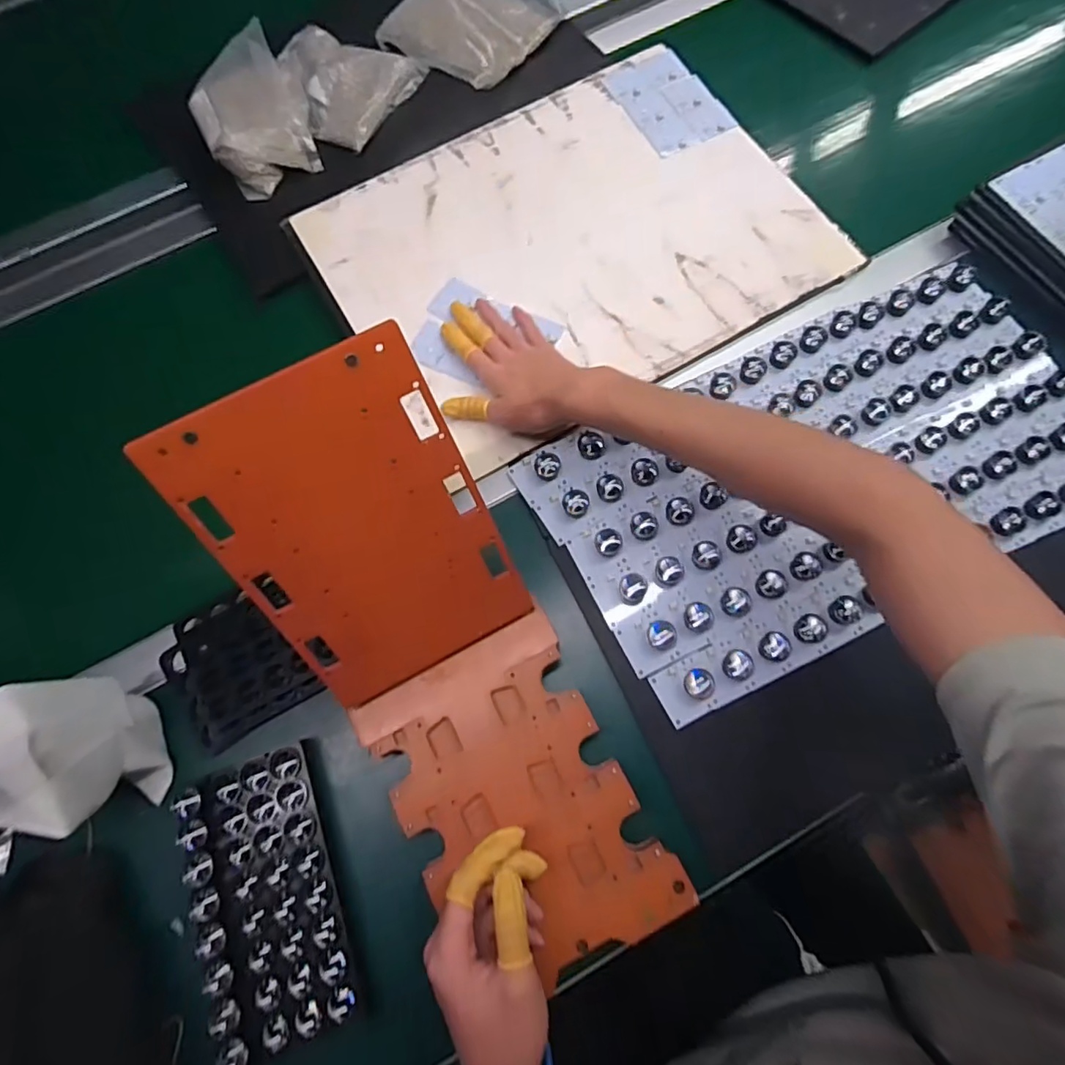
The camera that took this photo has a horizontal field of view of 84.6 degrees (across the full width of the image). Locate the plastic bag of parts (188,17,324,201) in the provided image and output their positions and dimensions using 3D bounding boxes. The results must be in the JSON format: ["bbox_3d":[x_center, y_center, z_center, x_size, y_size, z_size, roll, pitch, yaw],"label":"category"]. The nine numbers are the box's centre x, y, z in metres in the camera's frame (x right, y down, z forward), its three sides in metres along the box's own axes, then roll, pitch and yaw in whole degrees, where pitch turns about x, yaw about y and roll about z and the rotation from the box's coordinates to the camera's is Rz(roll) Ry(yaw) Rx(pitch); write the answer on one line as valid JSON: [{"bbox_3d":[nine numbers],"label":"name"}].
[{"bbox_3d":[-0.313,-0.466,0.647,0.118,0.045,0.174,-24,74,-5],"label":"plastic bag of parts"}]

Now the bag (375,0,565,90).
[{"bbox_3d":[-0.077,-0.605,0.691,0.187,0.023,0.163,28,76,10],"label":"bag"}]

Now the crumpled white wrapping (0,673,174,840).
[{"bbox_3d":[-0.332,0.159,0.419,0.067,0.113,0.101,-15,73,-2],"label":"crumpled white wrapping"}]

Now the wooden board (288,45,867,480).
[{"bbox_3d":[0.041,-0.303,0.607,0.473,0.013,0.363,-29,74,-7],"label":"wooden board"}]

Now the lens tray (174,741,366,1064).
[{"bbox_3d":[-0.192,0.264,0.425,0.094,0.033,0.187,-21,73,-4],"label":"lens tray"}]

